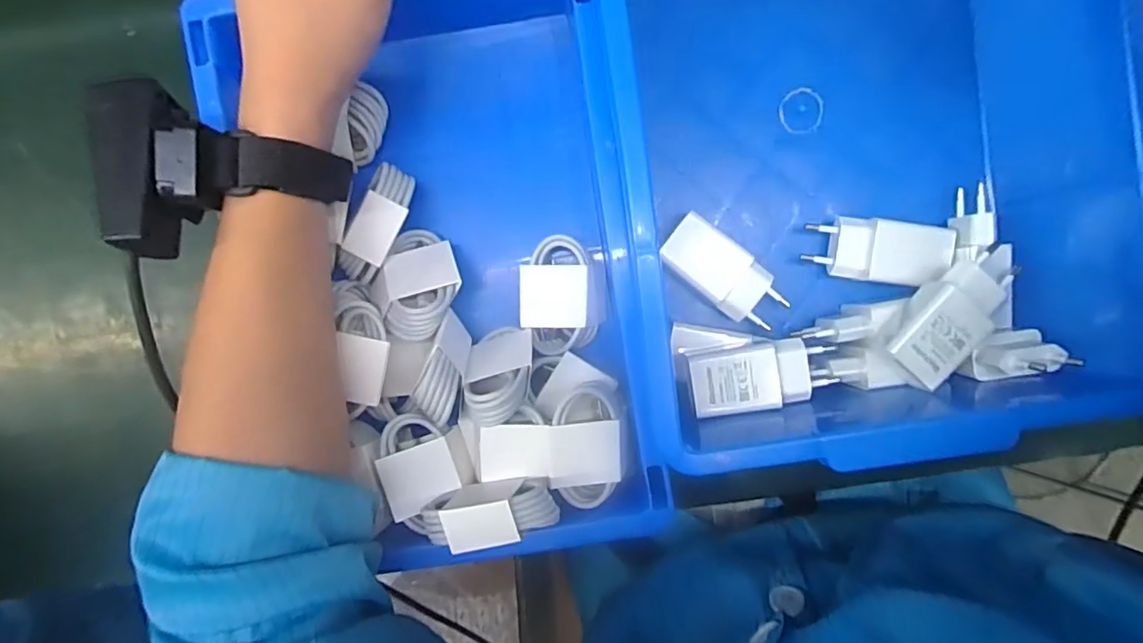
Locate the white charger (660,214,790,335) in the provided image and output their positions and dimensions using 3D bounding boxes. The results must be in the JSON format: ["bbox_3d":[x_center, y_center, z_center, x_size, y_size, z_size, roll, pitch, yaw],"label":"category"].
[{"bbox_3d":[0.090,-0.028,0.341,0.077,0.019,0.035,41,93,2],"label":"white charger"}]

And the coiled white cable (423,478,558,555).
[{"bbox_3d":[-0.042,0.098,0.300,0.065,0.046,0.025,-15,90,4],"label":"coiled white cable"}]

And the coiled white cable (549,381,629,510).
[{"bbox_3d":[0.010,0.067,0.321,0.041,0.024,0.064,0,91,3],"label":"coiled white cable"}]

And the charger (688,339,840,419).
[{"bbox_3d":[0.105,0.031,0.328,0.076,0.025,0.035,-12,90,4],"label":"charger"}]

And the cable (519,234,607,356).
[{"bbox_3d":[-0.004,-0.015,0.343,0.047,0.026,0.064,-2,91,3],"label":"cable"}]

